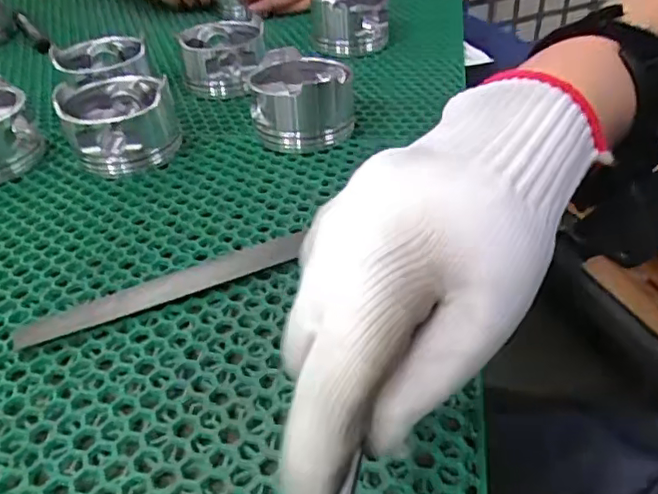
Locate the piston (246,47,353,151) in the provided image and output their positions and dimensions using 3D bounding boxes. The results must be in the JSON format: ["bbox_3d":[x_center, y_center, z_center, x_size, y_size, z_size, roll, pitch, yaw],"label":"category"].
[{"bbox_3d":[-0.020,-0.111,0.444,0.073,0.056,0.073,-3,40,2],"label":"piston"}]

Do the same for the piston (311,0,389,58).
[{"bbox_3d":[0.024,-0.230,0.590,0.073,0.056,0.078,-1,40,5],"label":"piston"}]

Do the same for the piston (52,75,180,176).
[{"bbox_3d":[-0.153,-0.094,0.435,0.077,0.051,0.084,-14,41,-10],"label":"piston"}]

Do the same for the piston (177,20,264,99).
[{"bbox_3d":[-0.094,-0.169,0.527,0.071,0.046,0.069,-10,40,-6],"label":"piston"}]

